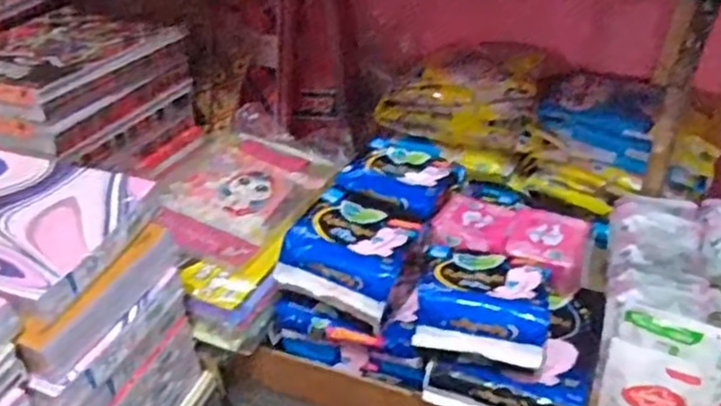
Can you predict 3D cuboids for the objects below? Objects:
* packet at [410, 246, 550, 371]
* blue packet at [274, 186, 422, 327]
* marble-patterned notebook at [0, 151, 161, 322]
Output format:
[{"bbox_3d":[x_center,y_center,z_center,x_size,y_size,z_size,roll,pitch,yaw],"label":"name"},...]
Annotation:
[{"bbox_3d":[0.122,0.089,0.669,0.118,0.055,0.123,11,37,13],"label":"packet"},{"bbox_3d":[-0.006,0.045,0.729,0.121,0.049,0.131,18,39,21],"label":"blue packet"},{"bbox_3d":[-0.311,0.016,0.617,0.215,0.026,0.170,14,38,17],"label":"marble-patterned notebook"}]

